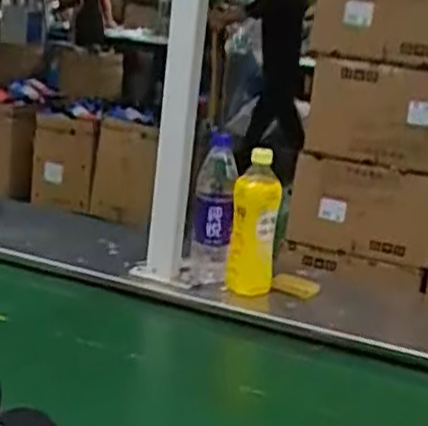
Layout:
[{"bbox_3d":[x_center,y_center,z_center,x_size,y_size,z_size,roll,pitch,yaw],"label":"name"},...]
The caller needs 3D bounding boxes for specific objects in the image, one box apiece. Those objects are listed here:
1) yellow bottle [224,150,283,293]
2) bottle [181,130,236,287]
[{"bbox_3d":[0.061,0.017,1.174,0.069,0.226,0.057,9,13,5],"label":"yellow bottle"},{"bbox_3d":[-0.005,-0.003,1.208,0.069,0.219,0.064,7,13,-2],"label":"bottle"}]

